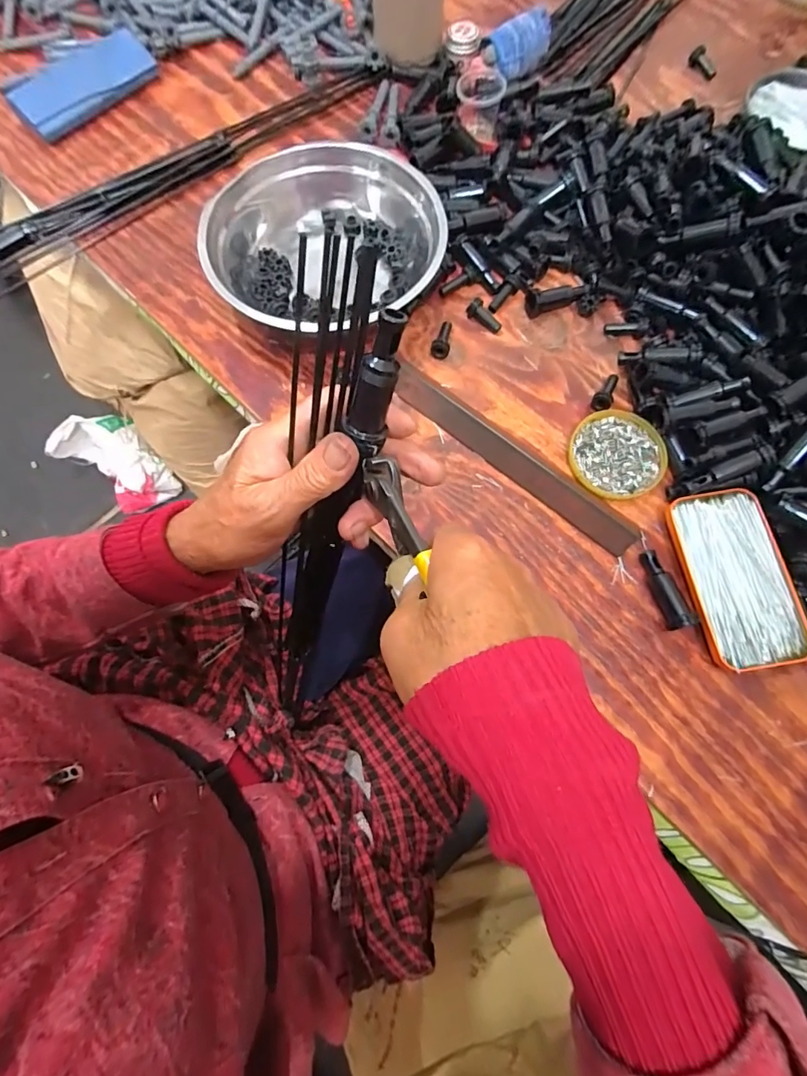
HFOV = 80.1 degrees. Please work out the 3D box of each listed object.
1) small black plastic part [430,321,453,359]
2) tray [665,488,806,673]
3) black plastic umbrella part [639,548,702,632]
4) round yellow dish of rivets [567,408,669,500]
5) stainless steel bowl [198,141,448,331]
[{"bbox_3d":[0.037,-0.195,0.469,0.018,0.016,0.040,8,73,1],"label":"small black plastic part"},{"bbox_3d":[0.276,0.032,0.398,0.078,0.019,0.144,-7,73,-3],"label":"tray"},{"bbox_3d":[0.216,0.041,0.392,0.016,0.020,0.065,-15,74,-6],"label":"black plastic umbrella part"},{"bbox_3d":[0.193,-0.077,0.434,0.082,0.012,0.083,0,73,-1],"label":"round yellow dish of rivets"},{"bbox_3d":[-0.082,-0.288,0.468,0.221,0.057,0.190,-30,76,-10],"label":"stainless steel bowl"}]

